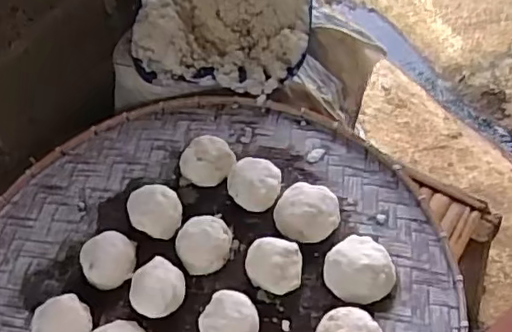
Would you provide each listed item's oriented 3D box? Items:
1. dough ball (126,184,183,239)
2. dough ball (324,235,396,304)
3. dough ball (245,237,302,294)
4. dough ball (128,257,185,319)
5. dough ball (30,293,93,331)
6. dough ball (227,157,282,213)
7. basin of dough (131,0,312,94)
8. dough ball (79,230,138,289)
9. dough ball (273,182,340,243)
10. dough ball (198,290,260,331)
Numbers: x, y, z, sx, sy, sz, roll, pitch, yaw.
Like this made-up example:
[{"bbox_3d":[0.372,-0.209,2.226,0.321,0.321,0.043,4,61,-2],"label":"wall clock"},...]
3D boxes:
[{"bbox_3d":[-0.148,0.071,0.903,0.078,0.061,0.072,-2,55,2],"label":"dough ball"},{"bbox_3d":[0.138,0.143,0.816,0.087,0.051,0.084,-2,55,2],"label":"dough ball"},{"bbox_3d":[0.024,0.136,0.821,0.075,0.061,0.070,-2,55,2],"label":"dough ball"},{"bbox_3d":[-0.132,0.167,0.818,0.072,0.068,0.068,-2,55,2],"label":"dough ball"},{"bbox_3d":[-0.259,0.217,0.815,0.078,0.049,0.073,-2,55,2],"label":"dough ball"},{"bbox_3d":[-0.001,0.029,0.917,0.075,0.061,0.073,-2,55,2],"label":"dough ball"},{"bbox_3d":[-0.050,-0.291,1.102,0.312,0.147,0.292,9,57,10],"label":"basin of dough"},{"bbox_3d":[-0.209,0.138,0.876,0.078,0.043,0.076,-2,55,2],"label":"dough ball"},{"bbox_3d":[0.073,0.068,0.880,0.088,0.055,0.082,-2,55,2],"label":"dough ball"},{"bbox_3d":[-0.035,0.203,0.780,0.073,0.062,0.073,-2,55,2],"label":"dough ball"}]

